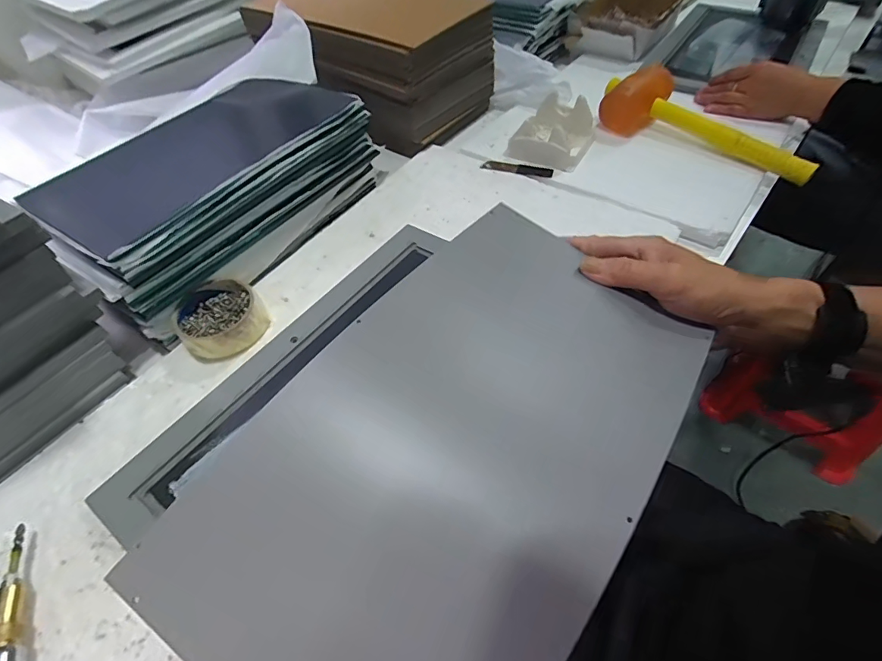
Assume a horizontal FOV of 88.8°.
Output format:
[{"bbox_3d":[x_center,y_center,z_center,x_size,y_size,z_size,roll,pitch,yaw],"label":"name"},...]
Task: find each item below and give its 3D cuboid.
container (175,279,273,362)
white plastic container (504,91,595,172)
[{"bbox_3d":[-0.234,-0.014,0.483,0.085,0.035,0.091,-31,55,-19],"label":"container"},{"bbox_3d":[0.173,-0.304,0.682,0.109,0.052,0.142,19,55,19],"label":"white plastic container"}]

